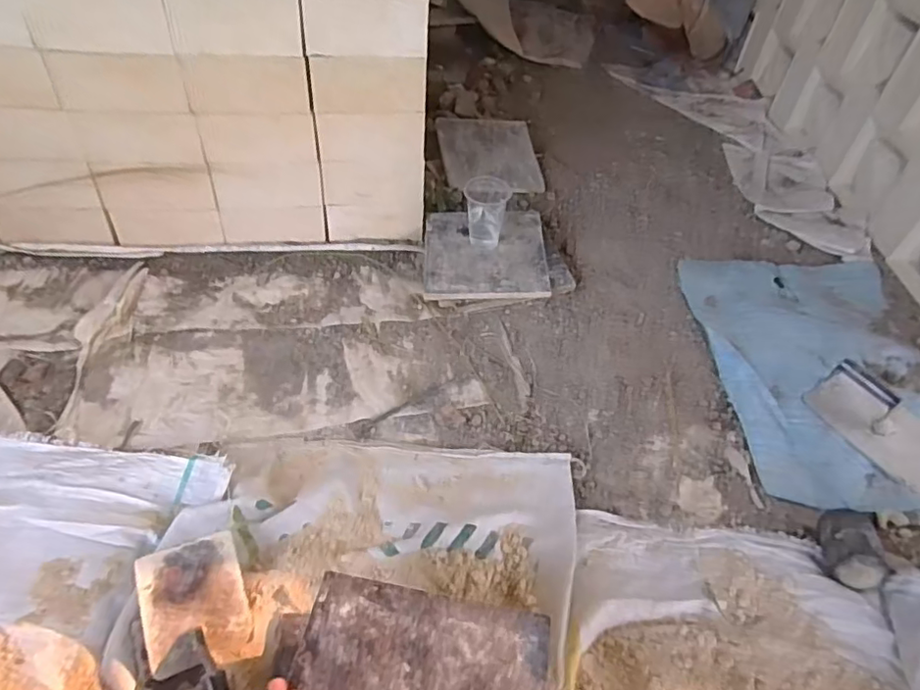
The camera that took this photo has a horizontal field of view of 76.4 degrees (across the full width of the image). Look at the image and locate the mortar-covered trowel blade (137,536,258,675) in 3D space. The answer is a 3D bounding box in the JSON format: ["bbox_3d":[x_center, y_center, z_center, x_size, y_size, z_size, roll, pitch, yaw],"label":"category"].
[{"bbox_3d":[-0.307,0.299,0.683,0.112,0.007,0.130,-7,75,-36],"label":"mortar-covered trowel blade"}]

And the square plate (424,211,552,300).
[{"bbox_3d":[0.052,-0.187,1.181,0.241,0.020,0.241,0,52,0],"label":"square plate"}]

